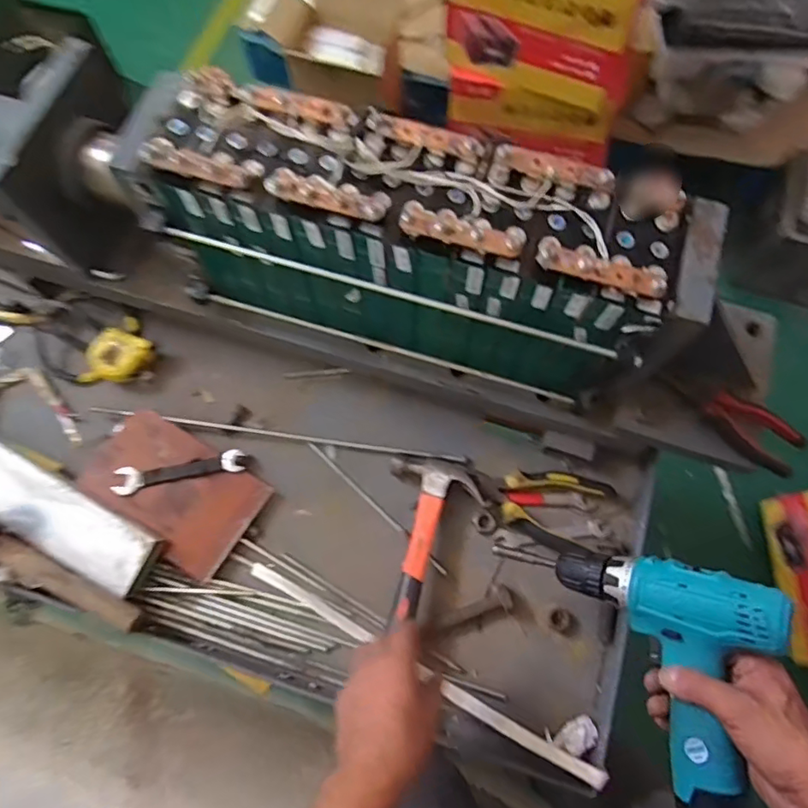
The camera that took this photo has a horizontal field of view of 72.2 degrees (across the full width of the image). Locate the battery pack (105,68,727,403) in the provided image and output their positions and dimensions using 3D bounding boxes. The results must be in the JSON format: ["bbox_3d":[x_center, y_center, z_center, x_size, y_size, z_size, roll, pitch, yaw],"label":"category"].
[{"bbox_3d":[0.009,-0.169,0.589,0.535,0.216,0.168,16,72,5],"label":"battery pack"}]

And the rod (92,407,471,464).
[{"bbox_3d":[-0.161,0.040,0.723,0.491,0.014,0.013,8,72,2],"label":"rod"}]

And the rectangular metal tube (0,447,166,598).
[{"bbox_3d":[-0.490,0.099,0.674,0.429,0.034,0.076,27,73,8],"label":"rectangular metal tube"}]

